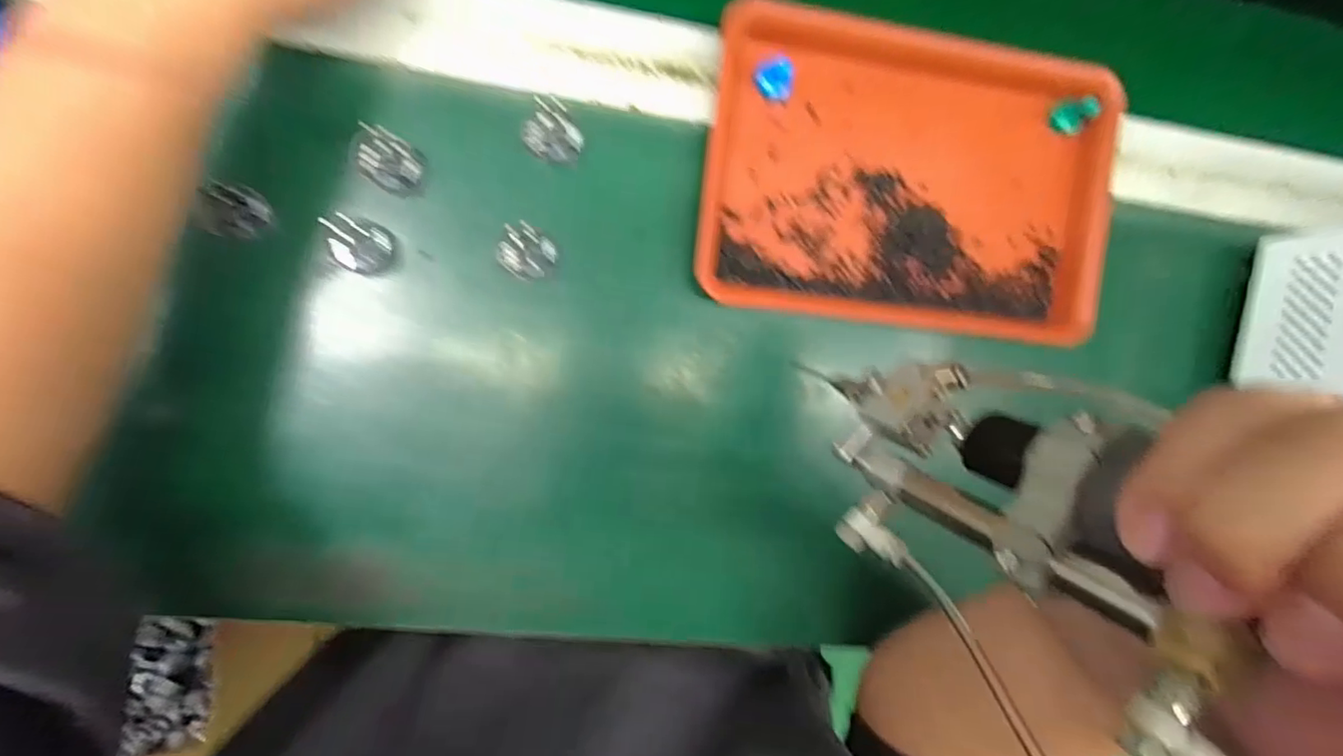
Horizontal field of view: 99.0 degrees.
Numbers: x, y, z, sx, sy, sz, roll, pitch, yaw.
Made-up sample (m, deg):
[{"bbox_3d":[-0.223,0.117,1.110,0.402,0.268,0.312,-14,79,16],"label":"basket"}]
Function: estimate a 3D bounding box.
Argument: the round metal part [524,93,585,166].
[{"bbox_3d":[-0.061,-0.128,0.300,0.030,0.008,0.028,0,93,-8],"label":"round metal part"}]

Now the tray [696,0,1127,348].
[{"bbox_3d":[0.135,-0.114,0.325,0.230,0.022,0.166,6,92,-8],"label":"tray"}]

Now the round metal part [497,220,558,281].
[{"bbox_3d":[-0.075,-0.065,0.300,0.029,0.008,0.026,29,89,-8],"label":"round metal part"}]

